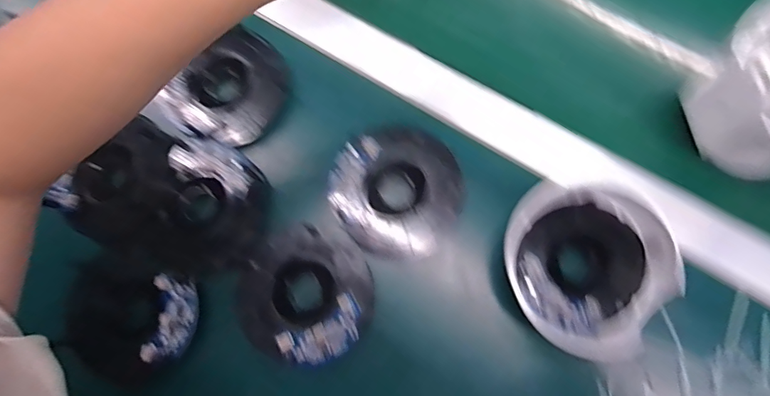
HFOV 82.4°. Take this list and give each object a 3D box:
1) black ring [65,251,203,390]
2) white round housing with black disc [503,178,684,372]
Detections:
[{"bbox_3d":[-0.196,0.089,0.331,0.104,0.017,0.085,22,80,5],"label":"black ring"},{"bbox_3d":[0.150,0.050,0.327,0.113,0.038,0.124,0,79,1],"label":"white round housing with black disc"}]

